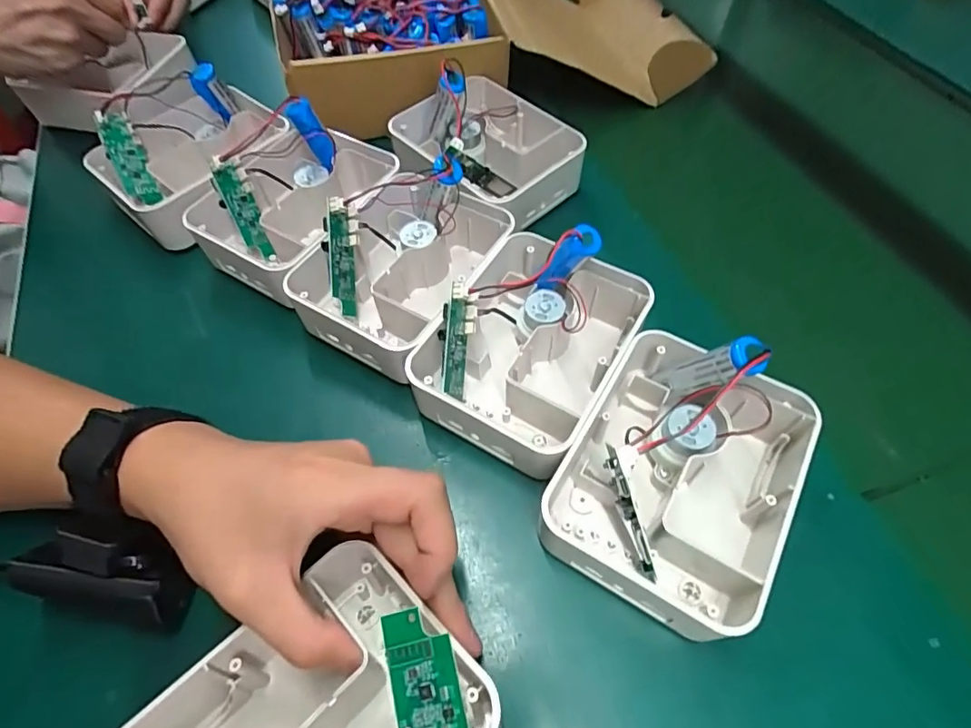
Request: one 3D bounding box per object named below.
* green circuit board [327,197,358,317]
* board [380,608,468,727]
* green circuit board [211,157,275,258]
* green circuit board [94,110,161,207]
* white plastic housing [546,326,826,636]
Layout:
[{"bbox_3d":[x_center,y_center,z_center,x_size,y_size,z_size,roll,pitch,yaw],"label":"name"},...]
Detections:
[{"bbox_3d":[-0.089,-0.065,0.318,0.014,0.024,0.068,-1,97,21],"label":"green circuit board"},{"bbox_3d":[-0.017,0.109,0.160,0.022,0.004,0.059,-18,68,7],"label":"board"},{"bbox_3d":[-0.165,-0.105,0.355,0.019,0.069,0.014,-24,20,-14],"label":"green circuit board"},{"bbox_3d":[-0.271,-0.154,0.389,0.025,0.067,0.012,-22,12,-12],"label":"green circuit board"},{"bbox_3d":[0.098,0.056,0.259,0.108,0.044,0.129,30,62,20],"label":"white plastic housing"}]

